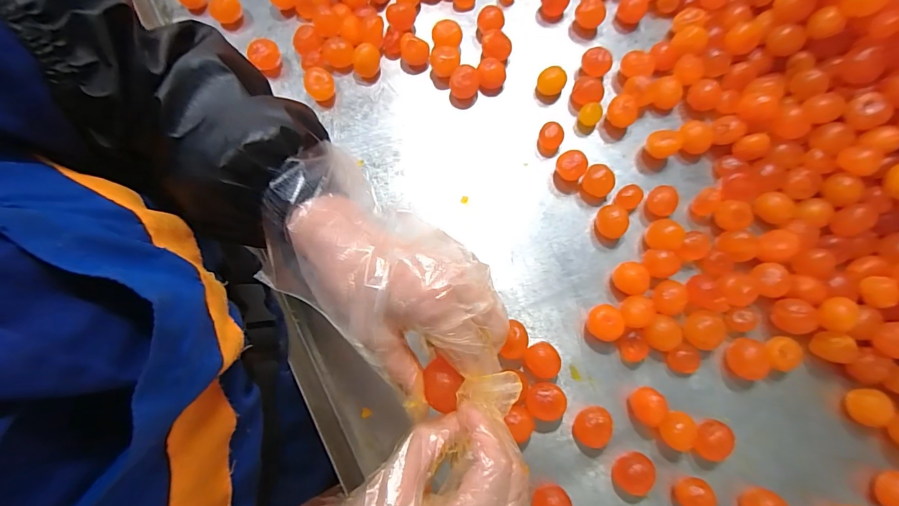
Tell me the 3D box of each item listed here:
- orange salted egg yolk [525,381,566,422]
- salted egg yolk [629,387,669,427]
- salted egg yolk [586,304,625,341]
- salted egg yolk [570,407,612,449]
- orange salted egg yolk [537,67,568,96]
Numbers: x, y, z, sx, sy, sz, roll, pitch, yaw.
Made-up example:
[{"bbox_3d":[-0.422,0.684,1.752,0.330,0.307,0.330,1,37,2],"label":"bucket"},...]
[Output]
[{"bbox_3d":[0.081,0.127,0.344,0.033,0.021,0.030,3,76,1],"label":"orange salted egg yolk"},{"bbox_3d":[0.170,0.132,0.346,0.028,0.022,0.028,0,76,0],"label":"salted egg yolk"},{"bbox_3d":[0.138,0.063,0.358,0.026,0.028,0.030,6,76,2],"label":"salted egg yolk"},{"bbox_3d":[0.120,0.147,0.340,0.030,0.019,0.031,0,76,0],"label":"salted egg yolk"},{"bbox_3d":[0.109,-0.182,0.430,0.028,0.023,0.024,21,77,6],"label":"orange salted egg yolk"}]

